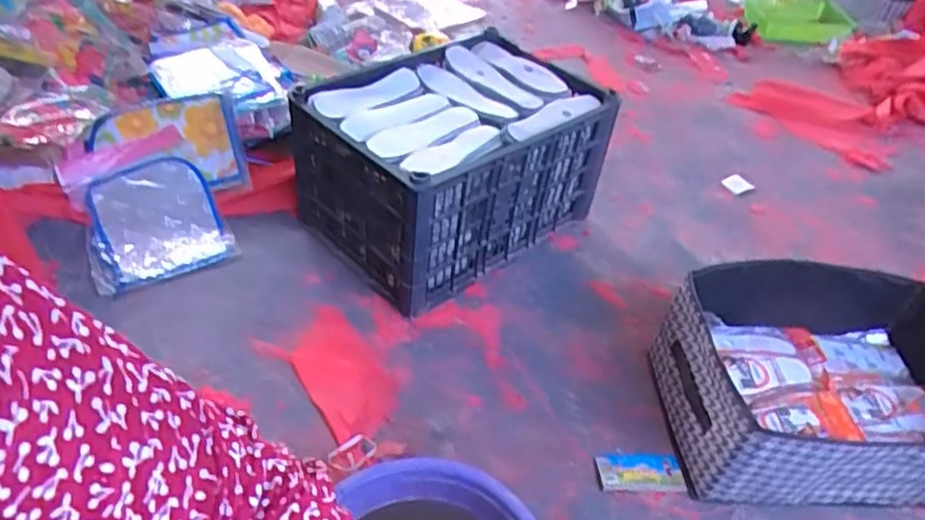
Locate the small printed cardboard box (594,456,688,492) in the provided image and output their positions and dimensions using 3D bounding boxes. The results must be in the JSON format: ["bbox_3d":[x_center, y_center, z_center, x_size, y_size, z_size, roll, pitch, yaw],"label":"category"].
[{"bbox_3d":[0.255,0.303,0.958,0.126,0.010,0.053,1,43,-7],"label":"small printed cardboard box"}]

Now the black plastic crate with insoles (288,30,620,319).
[{"bbox_3d":[-0.021,-0.186,1.272,0.480,0.295,0.376,-26,52,-31],"label":"black plastic crate with insoles"}]

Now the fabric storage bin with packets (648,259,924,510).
[{"bbox_3d":[0.539,0.185,0.999,0.446,0.182,0.327,0,43,-7],"label":"fabric storage bin with packets"}]

